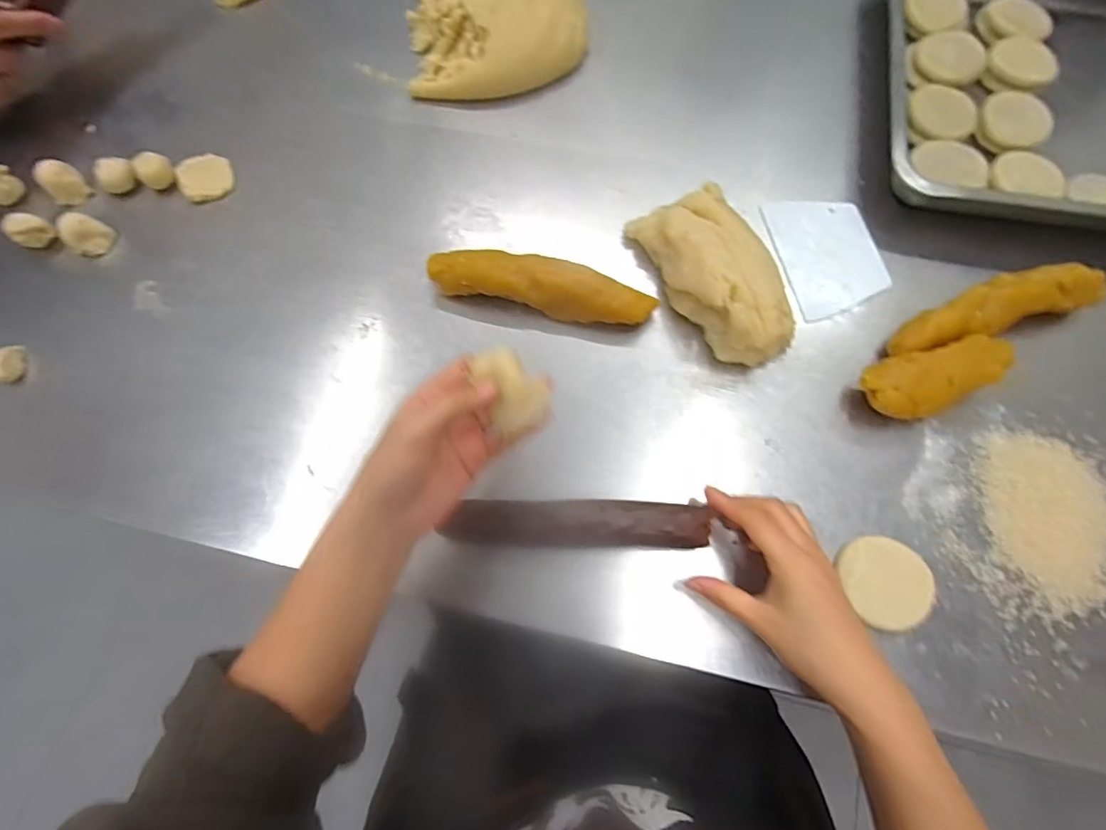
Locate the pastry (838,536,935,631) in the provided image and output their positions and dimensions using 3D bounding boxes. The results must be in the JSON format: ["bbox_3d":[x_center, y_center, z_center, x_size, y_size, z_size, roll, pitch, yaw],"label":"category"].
[{"bbox_3d":[0.244,0.121,0.380,0.062,0.018,0.063,0,72,1],"label":"pastry"}]

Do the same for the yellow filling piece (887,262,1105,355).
[{"bbox_3d":[0.365,-0.089,0.432,0.183,0.036,0.042,-17,72,-5],"label":"yellow filling piece"}]

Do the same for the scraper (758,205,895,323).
[{"bbox_3d":[0.251,-0.150,0.476,0.086,0.008,0.120,-11,72,-3],"label":"scraper"}]

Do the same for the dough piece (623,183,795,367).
[{"bbox_3d":[0.144,-0.124,0.443,0.091,0.051,0.164,-31,74,-9],"label":"dough piece"}]

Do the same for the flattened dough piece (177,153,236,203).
[{"bbox_3d":[-0.338,-0.232,0.508,0.051,0.009,0.054,-35,75,-10],"label":"flattened dough piece"}]

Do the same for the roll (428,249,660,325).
[{"bbox_3d":[-0.011,-0.106,0.447,0.190,0.044,0.038,11,72,4],"label":"roll"}]

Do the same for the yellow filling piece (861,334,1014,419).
[{"bbox_3d":[0.300,-0.026,0.412,0.117,0.046,0.051,-14,72,-4],"label":"yellow filling piece"}]

